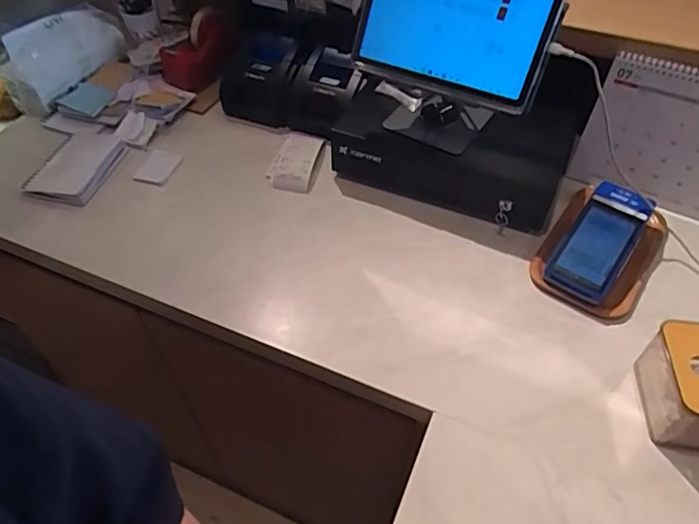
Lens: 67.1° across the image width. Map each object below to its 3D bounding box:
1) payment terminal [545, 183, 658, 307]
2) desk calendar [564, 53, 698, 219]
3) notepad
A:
[{"bbox_3d":[0.345,-0.030,0.729,0.080,0.064,0.201,30,56,23],"label":"payment terminal"},{"bbox_3d":[0.482,-0.169,0.764,0.254,0.194,0.099,18,52,14],"label":"desk calendar"},{"bbox_3d":[-0.440,-0.156,0.849,0.111,0.014,0.158,11,50,7],"label":"notepad"}]

